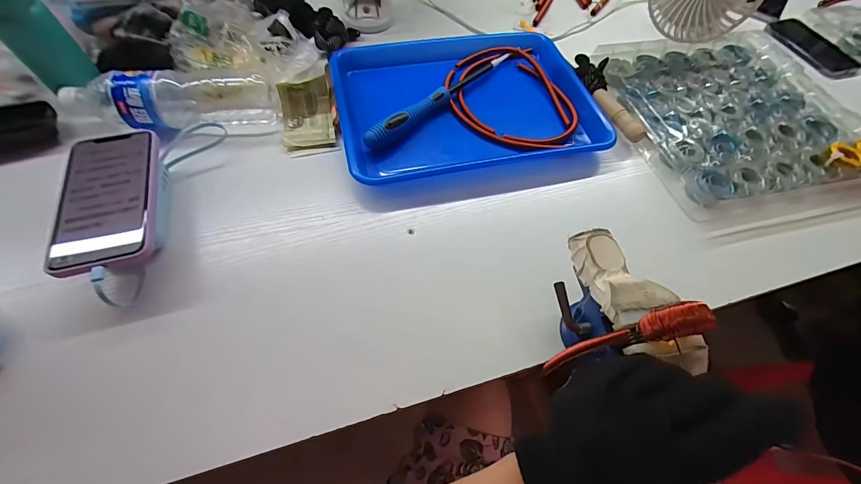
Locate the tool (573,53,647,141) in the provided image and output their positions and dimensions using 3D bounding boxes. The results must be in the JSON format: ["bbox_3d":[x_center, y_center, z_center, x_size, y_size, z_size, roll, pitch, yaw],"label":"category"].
[{"bbox_3d":[0.243,-0.206,0.495,0.038,0.023,0.158,-16,62,-12],"label":"tool"}]

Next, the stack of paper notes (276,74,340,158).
[{"bbox_3d":[-0.158,-0.161,0.466,0.064,0.032,0.102,-9,61,-10],"label":"stack of paper notes"}]

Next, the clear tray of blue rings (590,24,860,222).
[{"bbox_3d":[0.421,-0.189,0.500,0.306,0.028,0.297,-10,61,-8],"label":"clear tray of blue rings"}]

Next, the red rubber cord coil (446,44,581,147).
[{"bbox_3d":[0.110,-0.206,0.506,0.164,0.015,0.199,-6,61,-6],"label":"red rubber cord coil"}]

